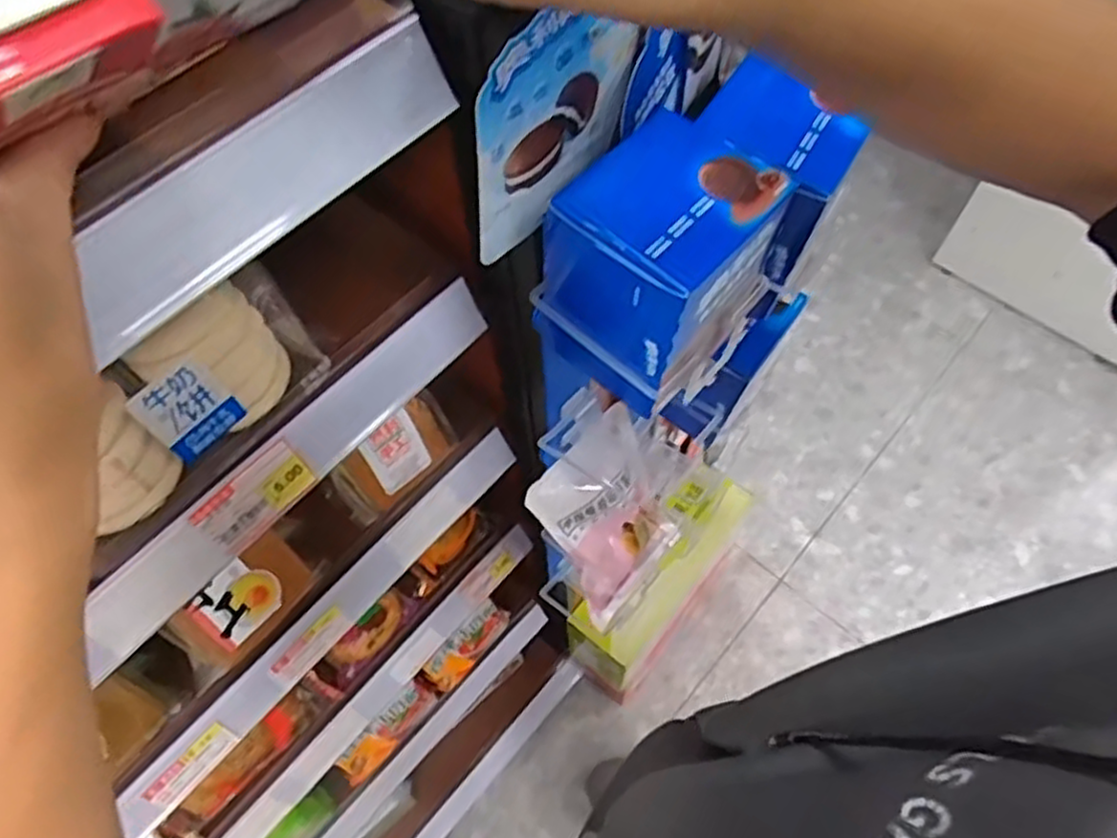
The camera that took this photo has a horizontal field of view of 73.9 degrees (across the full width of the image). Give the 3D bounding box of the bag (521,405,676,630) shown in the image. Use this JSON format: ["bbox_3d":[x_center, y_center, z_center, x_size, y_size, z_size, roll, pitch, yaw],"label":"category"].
[{"bbox_3d":[0.048,0.083,0.664,0.031,0.166,0.125,9,44,48],"label":"bag"}]

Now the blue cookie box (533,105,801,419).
[{"bbox_3d":[0.053,-0.083,0.379,0.088,0.100,0.105,38,69,20],"label":"blue cookie box"}]

